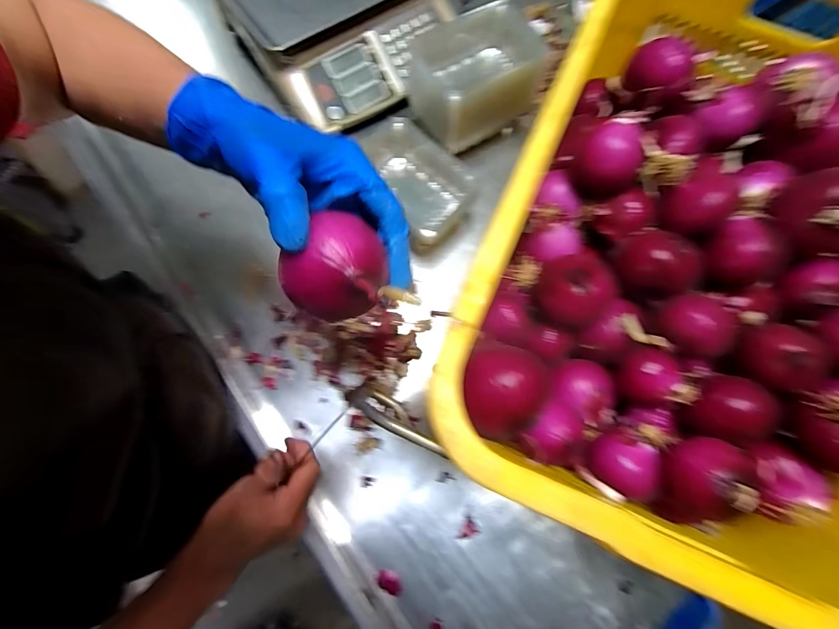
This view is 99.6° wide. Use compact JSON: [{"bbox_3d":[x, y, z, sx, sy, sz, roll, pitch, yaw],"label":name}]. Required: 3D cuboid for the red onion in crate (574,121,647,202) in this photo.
[{"bbox_3d":[0.220,-0.179,0.408,0.067,0.069,0.062,0,75,-2],"label":"red onion in crate"}]

